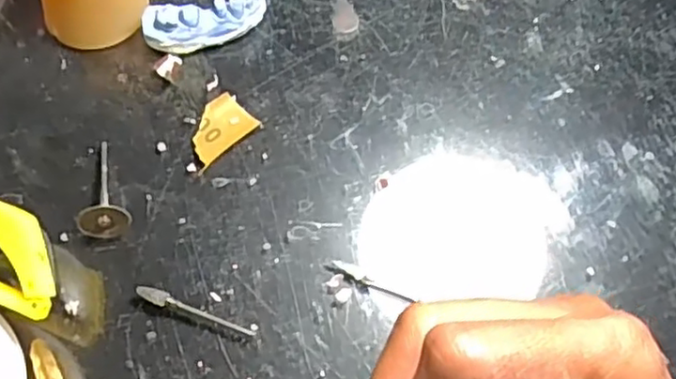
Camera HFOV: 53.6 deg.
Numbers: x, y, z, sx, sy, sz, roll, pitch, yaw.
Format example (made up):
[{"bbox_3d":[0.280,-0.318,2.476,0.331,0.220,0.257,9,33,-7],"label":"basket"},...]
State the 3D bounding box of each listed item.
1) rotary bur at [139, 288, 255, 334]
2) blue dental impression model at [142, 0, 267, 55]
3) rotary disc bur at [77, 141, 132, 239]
[{"bbox_3d":[-0.059,0.051,0.278,0.051,0.005,0.006,20,67,8],"label":"rotary bur"},{"bbox_3d":[-0.062,-0.084,0.330,0.064,0.022,0.022,-26,69,-11],"label":"blue dental impression model"},{"bbox_3d":[-0.104,0.000,0.300,0.021,0.018,0.047,-13,54,-6],"label":"rotary disc bur"}]

